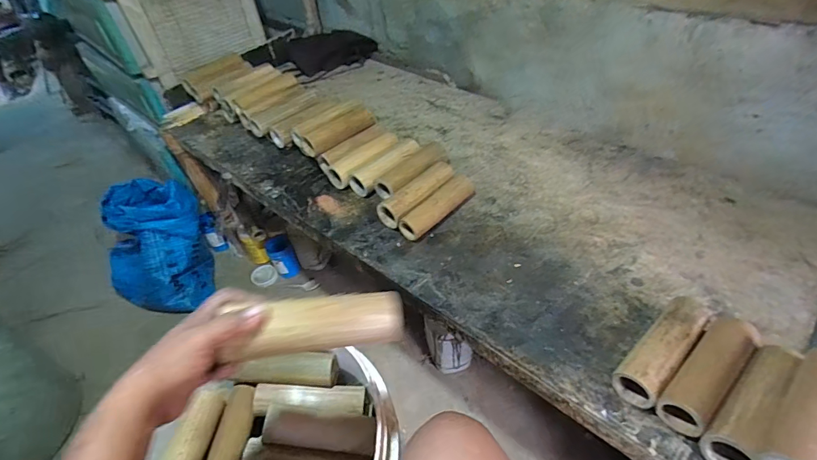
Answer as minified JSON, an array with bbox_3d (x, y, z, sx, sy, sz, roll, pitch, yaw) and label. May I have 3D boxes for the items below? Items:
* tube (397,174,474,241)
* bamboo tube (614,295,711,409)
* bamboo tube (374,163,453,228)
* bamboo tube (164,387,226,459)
[{"bbox_3d":[0.062,-0.046,0.797,0.040,0.051,0.185,32,54,33],"label":"tube"},{"bbox_3d":[0.345,0.161,0.550,0.176,0.056,0.052,-35,50,-28],"label":"bamboo tube"},{"bbox_3d":[0.024,-0.071,0.823,0.185,0.057,0.064,-35,51,-28],"label":"bamboo tube"},{"bbox_3d":[-0.330,0.324,0.594,0.045,0.049,0.194,0,43,5],"label":"bamboo tube"}]

